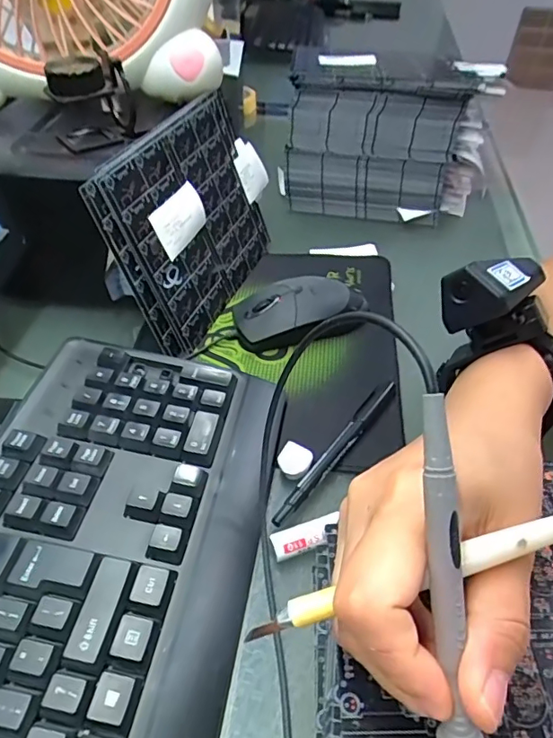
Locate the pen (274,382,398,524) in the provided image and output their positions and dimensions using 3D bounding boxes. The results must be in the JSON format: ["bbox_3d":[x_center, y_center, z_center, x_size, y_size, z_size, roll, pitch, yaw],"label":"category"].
[{"bbox_3d":[0.042,0.050,0.340,0.011,0.007,0.139,28,51,26],"label":"pen"}]

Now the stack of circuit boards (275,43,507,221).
[{"bbox_3d":[0.122,-0.244,0.556,0.222,0.155,0.078,4,38,-4],"label":"stack of circuit boards"}]

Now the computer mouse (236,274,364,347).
[{"bbox_3d":[0.022,-0.051,0.429,0.111,0.039,0.057,-15,46,-16],"label":"computer mouse"}]

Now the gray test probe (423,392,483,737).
[{"bbox_3d":[0.054,0.065,0.161,0.012,0.108,0.008,-4,2,-5],"label":"gray test probe"}]

